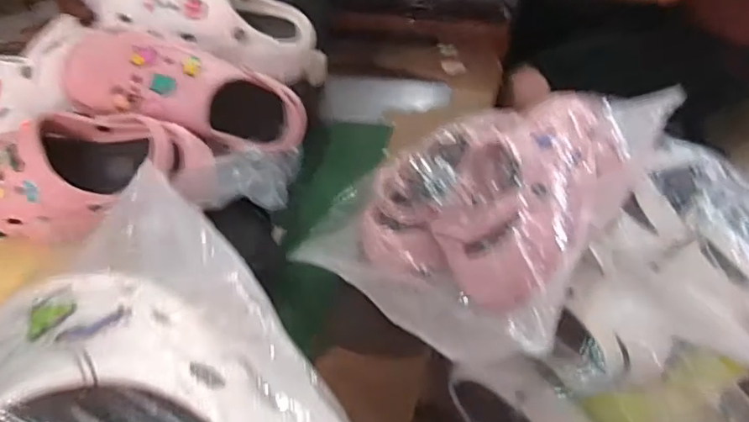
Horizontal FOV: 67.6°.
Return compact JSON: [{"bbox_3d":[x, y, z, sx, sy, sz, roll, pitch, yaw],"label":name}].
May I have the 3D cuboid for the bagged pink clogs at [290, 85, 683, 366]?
[{"bbox_3d":[0.123,-0.029,0.595,0.274,0.102,0.353,28,53,28],"label":"bagged pink clogs"}]

